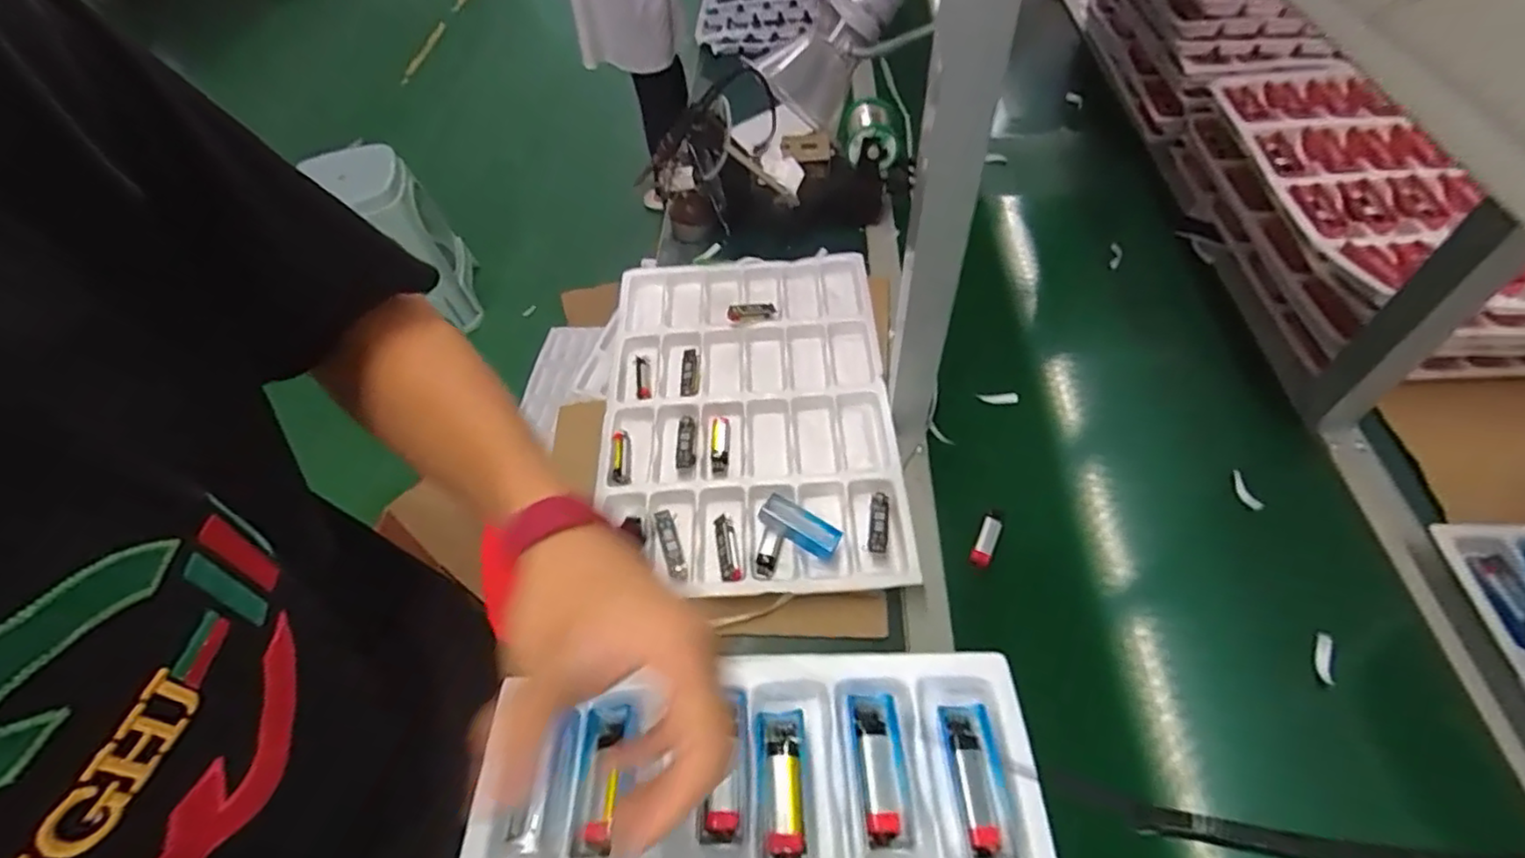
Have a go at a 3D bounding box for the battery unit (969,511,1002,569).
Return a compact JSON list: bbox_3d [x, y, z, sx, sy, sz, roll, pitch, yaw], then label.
[{"bbox_3d":[0.216,0.106,0.631,0.019,0.014,0.057,22,59,20],"label":"battery unit"}]

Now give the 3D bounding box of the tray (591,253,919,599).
[{"bbox_3d":[-0.020,-0.030,0.751,0.322,0.046,0.467,-4,54,3],"label":"tray"}]

